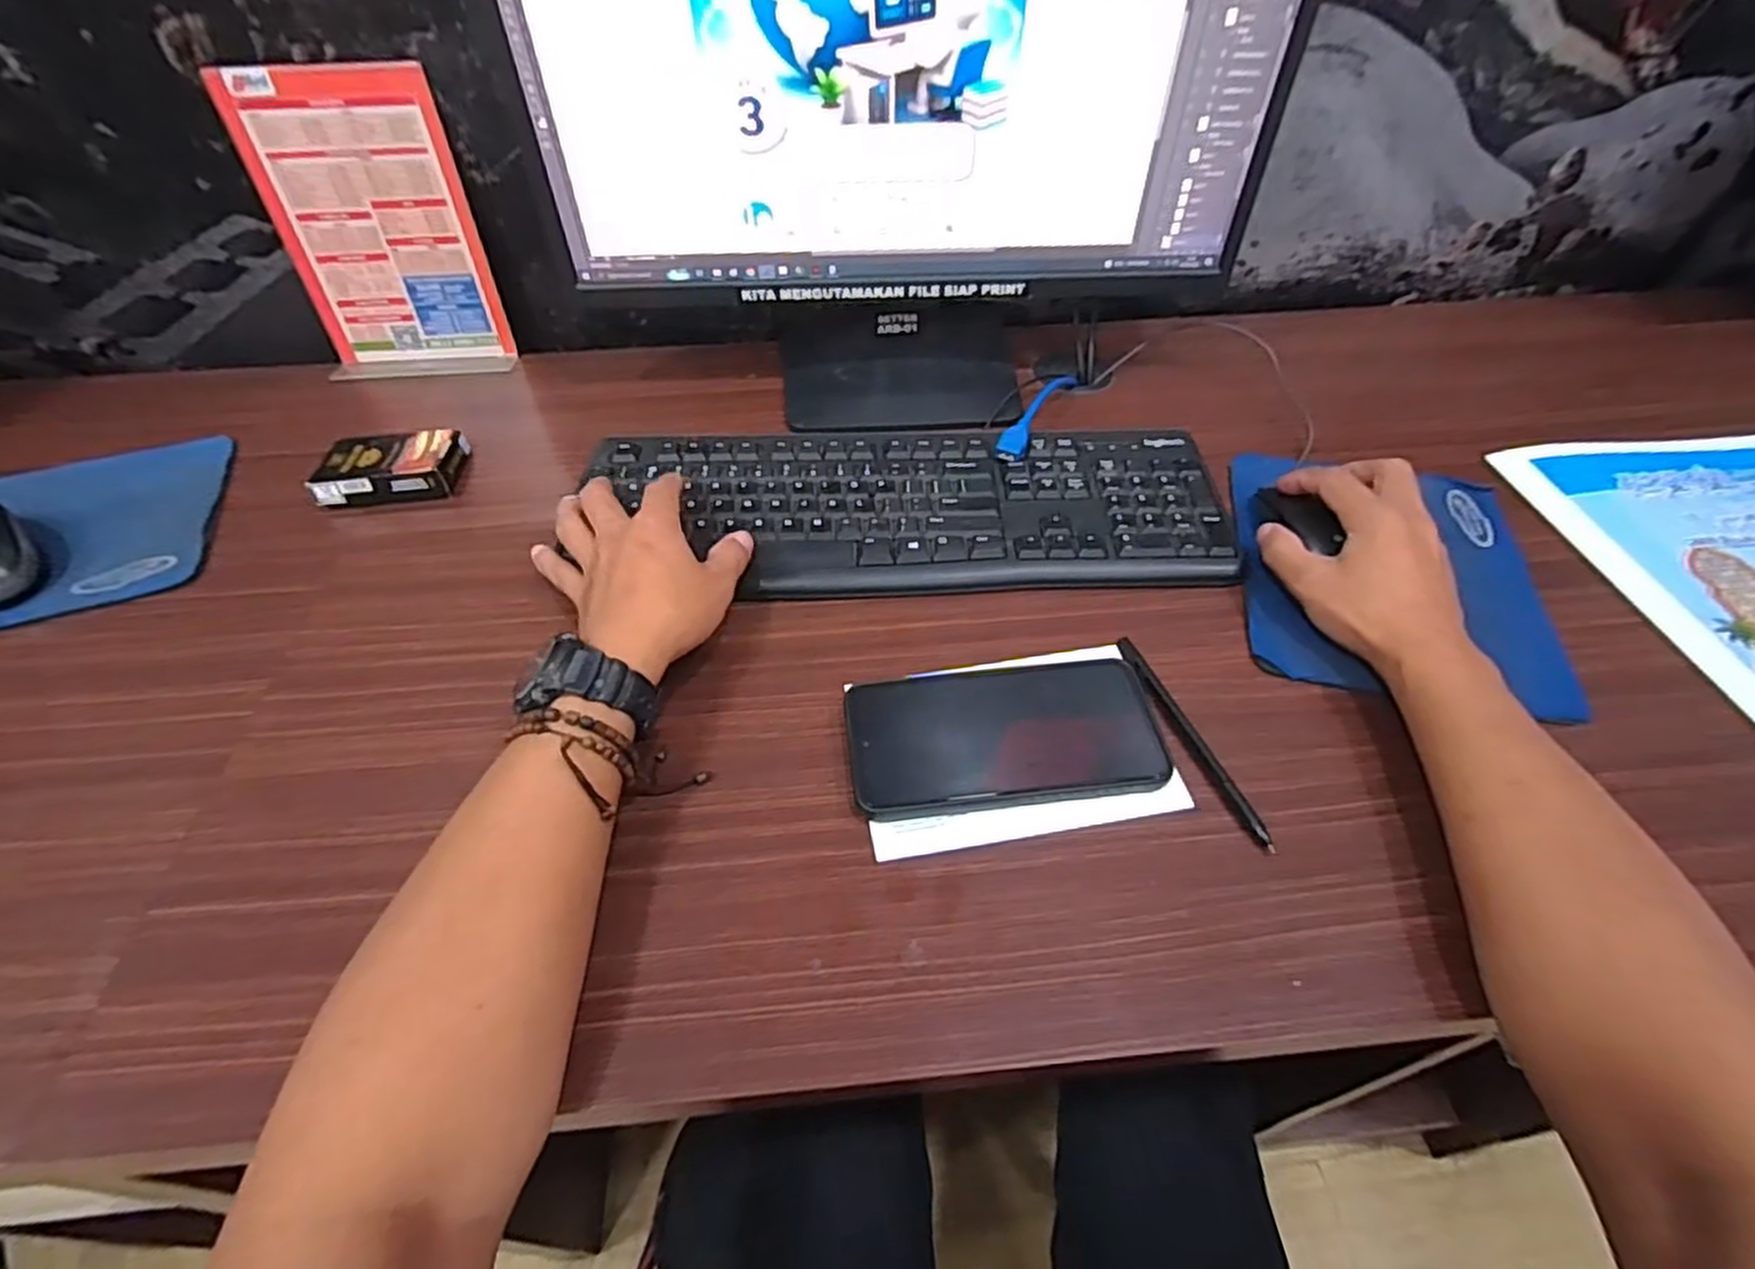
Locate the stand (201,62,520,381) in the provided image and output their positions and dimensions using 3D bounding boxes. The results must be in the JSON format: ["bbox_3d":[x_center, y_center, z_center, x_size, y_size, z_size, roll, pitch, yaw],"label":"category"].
[{"bbox_3d":[-0.397,-0.318,0.615,0.147,0.214,0.048,-4,51,-4],"label":"stand"}]

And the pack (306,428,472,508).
[{"bbox_3d":[-0.353,-0.122,0.559,0.090,0.024,0.064,-7,51,-6],"label":"pack"}]

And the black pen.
[{"bbox_3d":[0.167,0.053,0.410,0.009,0.005,0.137,-15,52,-12],"label":"black pen"}]

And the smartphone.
[{"bbox_3d":[0.067,0.054,0.406,0.161,0.015,0.076,-5,51,-4],"label":"smartphone"}]

